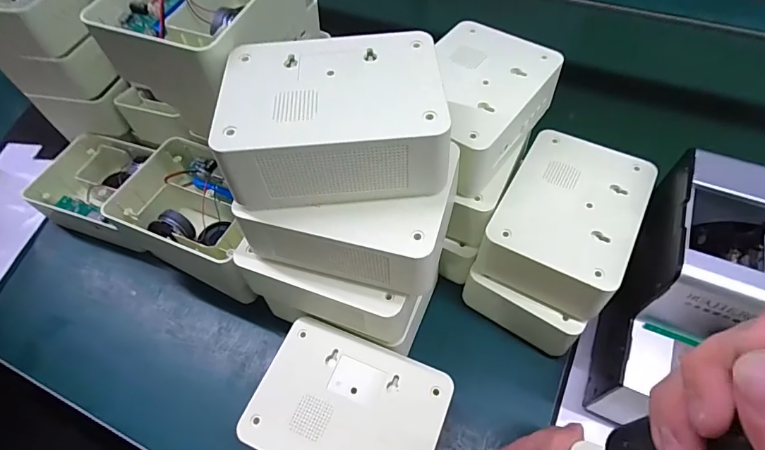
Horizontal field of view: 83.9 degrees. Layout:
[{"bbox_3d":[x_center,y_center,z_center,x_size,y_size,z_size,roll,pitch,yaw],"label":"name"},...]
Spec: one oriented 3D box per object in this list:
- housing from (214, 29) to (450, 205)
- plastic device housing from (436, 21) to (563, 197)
[{"bbox_3d":[-0.030,-0.067,0.277,0.135,0.051,0.109,-5,55,0],"label":"housing"},{"bbox_3d":[0.076,-0.101,0.365,0.100,0.059,0.141,32,62,22],"label":"plastic device housing"}]

